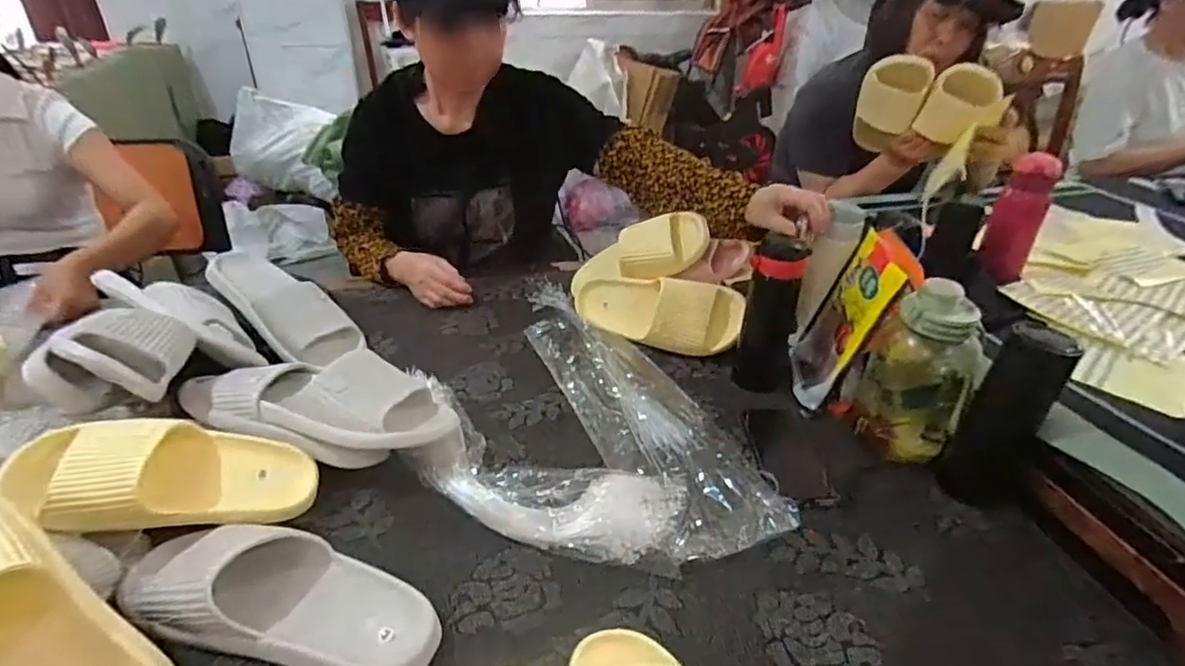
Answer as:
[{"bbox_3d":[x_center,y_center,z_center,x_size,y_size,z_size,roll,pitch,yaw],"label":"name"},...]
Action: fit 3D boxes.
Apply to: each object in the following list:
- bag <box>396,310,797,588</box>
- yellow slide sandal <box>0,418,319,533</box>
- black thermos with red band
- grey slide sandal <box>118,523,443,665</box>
[{"bbox_3d":[0.039,0.064,0.826,0.153,0.027,0.577,-12,36,-21],"label":"bag"},{"bbox_3d":[-0.389,0.127,0.565,0.244,0.059,0.090,10,29,-25],"label":"yellow slide sandal"},{"bbox_3d":[0.240,-0.023,0.814,0.075,0.201,0.069,14,35,16],"label":"black thermos with red band"},{"bbox_3d":[-0.267,0.210,0.513,0.284,0.074,0.106,9,34,9],"label":"grey slide sandal"}]

